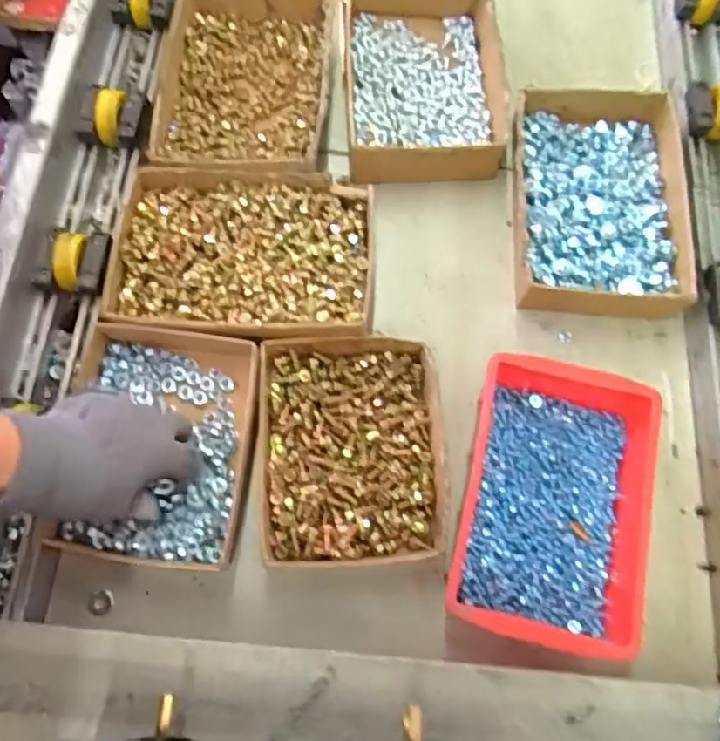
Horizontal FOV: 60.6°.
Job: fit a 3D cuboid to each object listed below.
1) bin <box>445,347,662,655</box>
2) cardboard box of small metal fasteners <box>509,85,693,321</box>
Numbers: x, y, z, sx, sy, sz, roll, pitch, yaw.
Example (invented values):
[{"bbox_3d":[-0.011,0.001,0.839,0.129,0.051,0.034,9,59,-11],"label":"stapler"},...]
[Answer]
[{"bbox_3d":[0.152,0.101,0.468,0.147,0.063,0.203,13,70,3],"label":"bin"},{"bbox_3d":[0.217,-0.154,0.569,0.156,0.045,0.215,4,71,0],"label":"cardboard box of small metal fasteners"}]

